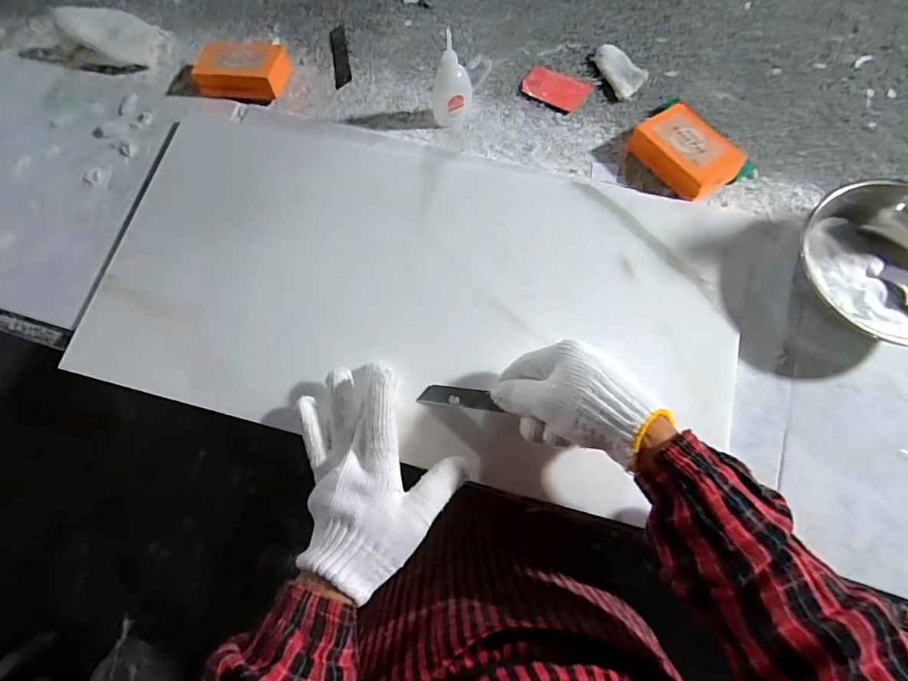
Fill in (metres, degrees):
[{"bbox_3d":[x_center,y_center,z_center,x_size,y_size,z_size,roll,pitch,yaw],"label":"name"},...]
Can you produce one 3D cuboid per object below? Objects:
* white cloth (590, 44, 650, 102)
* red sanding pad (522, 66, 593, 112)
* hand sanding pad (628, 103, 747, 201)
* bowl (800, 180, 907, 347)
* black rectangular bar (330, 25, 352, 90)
[{"bbox_3d":[0.188,-0.305,0.520,0.041,0.012,0.073,-20,72,-4],"label":"white cloth"},{"bbox_3d":[0.116,-0.287,0.522,0.072,0.007,0.047,27,75,11],"label":"red sanding pad"},{"bbox_3d":[0.234,-0.190,0.467,0.073,0.036,0.097,-32,73,-8],"label":"hand sanding pad"},{"bbox_3d":[0.372,-0.064,0.403,0.138,0.062,0.145,-40,75,-10],"label":"bowl"},{"bbox_3d":[-0.138,-0.343,0.556,0.020,0.004,0.096,-10,72,-1],"label":"black rectangular bar"}]

